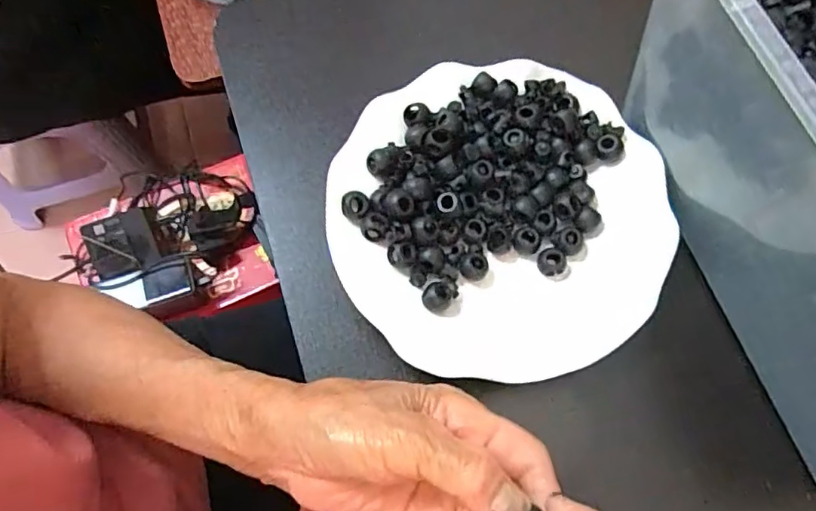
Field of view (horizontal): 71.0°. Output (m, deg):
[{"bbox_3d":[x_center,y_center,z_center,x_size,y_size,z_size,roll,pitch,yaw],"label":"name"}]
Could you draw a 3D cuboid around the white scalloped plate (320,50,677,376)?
[{"bbox_3d":[0.051,-0.023,0.319,0.181,0.033,0.172,0,70,1],"label":"white scalloped plate"}]

